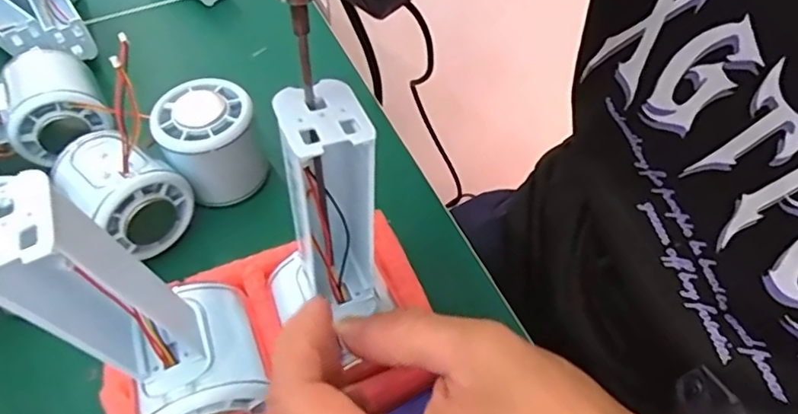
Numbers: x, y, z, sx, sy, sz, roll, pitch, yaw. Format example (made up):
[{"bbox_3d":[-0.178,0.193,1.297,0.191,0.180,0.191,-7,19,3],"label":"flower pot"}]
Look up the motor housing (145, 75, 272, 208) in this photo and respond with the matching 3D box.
[{"bbox_3d":[-0.110,-0.034,0.353,0.057,0.063,0.060,-31,58,-20],"label":"motor housing"}]

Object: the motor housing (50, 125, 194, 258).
[{"bbox_3d":[-0.155,-0.008,0.328,0.063,0.048,0.054,33,61,24],"label":"motor housing"}]

